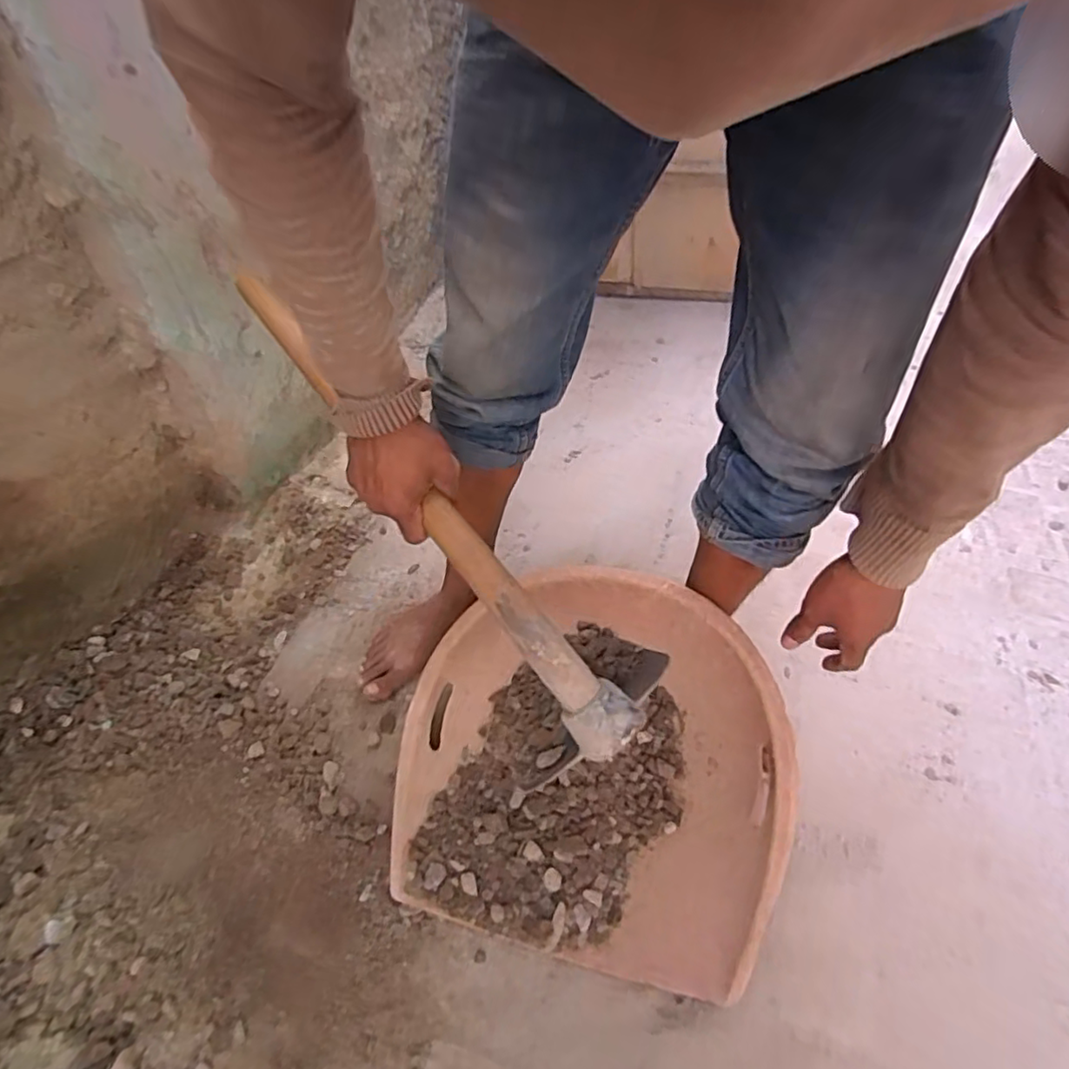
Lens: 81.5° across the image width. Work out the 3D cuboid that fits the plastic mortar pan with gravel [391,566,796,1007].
[{"bbox_3d":[0.060,0.248,0.724,0.428,0.163,0.399,13,52,11],"label":"plastic mortar pan with gravel"}]

